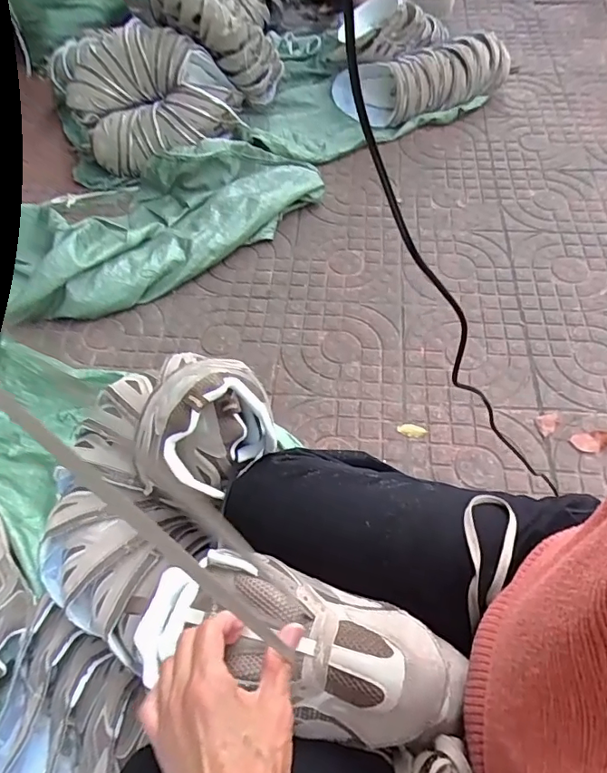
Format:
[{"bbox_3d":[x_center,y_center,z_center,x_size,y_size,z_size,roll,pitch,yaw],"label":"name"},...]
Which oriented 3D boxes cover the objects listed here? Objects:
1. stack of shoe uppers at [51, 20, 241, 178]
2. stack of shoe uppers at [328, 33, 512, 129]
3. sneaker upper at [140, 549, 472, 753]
[{"bbox_3d":[-0.339,-0.667,1.197,0.392,0.224,0.212,-17,56,-7],"label":"stack of shoe uppers"},{"bbox_3d":[0.351,-0.843,1.431,0.514,0.169,0.154,-14,56,-5],"label":"stack of shoe uppers"},{"bbox_3d":[-0.006,0.206,0.414,0.259,0.076,0.107,11,57,19],"label":"sneaker upper"}]

